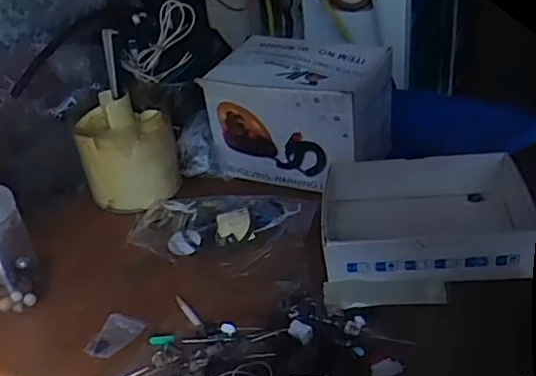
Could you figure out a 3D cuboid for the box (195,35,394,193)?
[{"bbox_3d":[0.045,-0.099,0.738,0.203,0.140,0.146,13,37,28],"label":"box"}]

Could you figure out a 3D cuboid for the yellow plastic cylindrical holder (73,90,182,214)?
[{"bbox_3d":[-0.181,-0.044,0.734,0.116,0.126,0.082,0,33,12],"label":"yellow plastic cylindrical holder"}]

